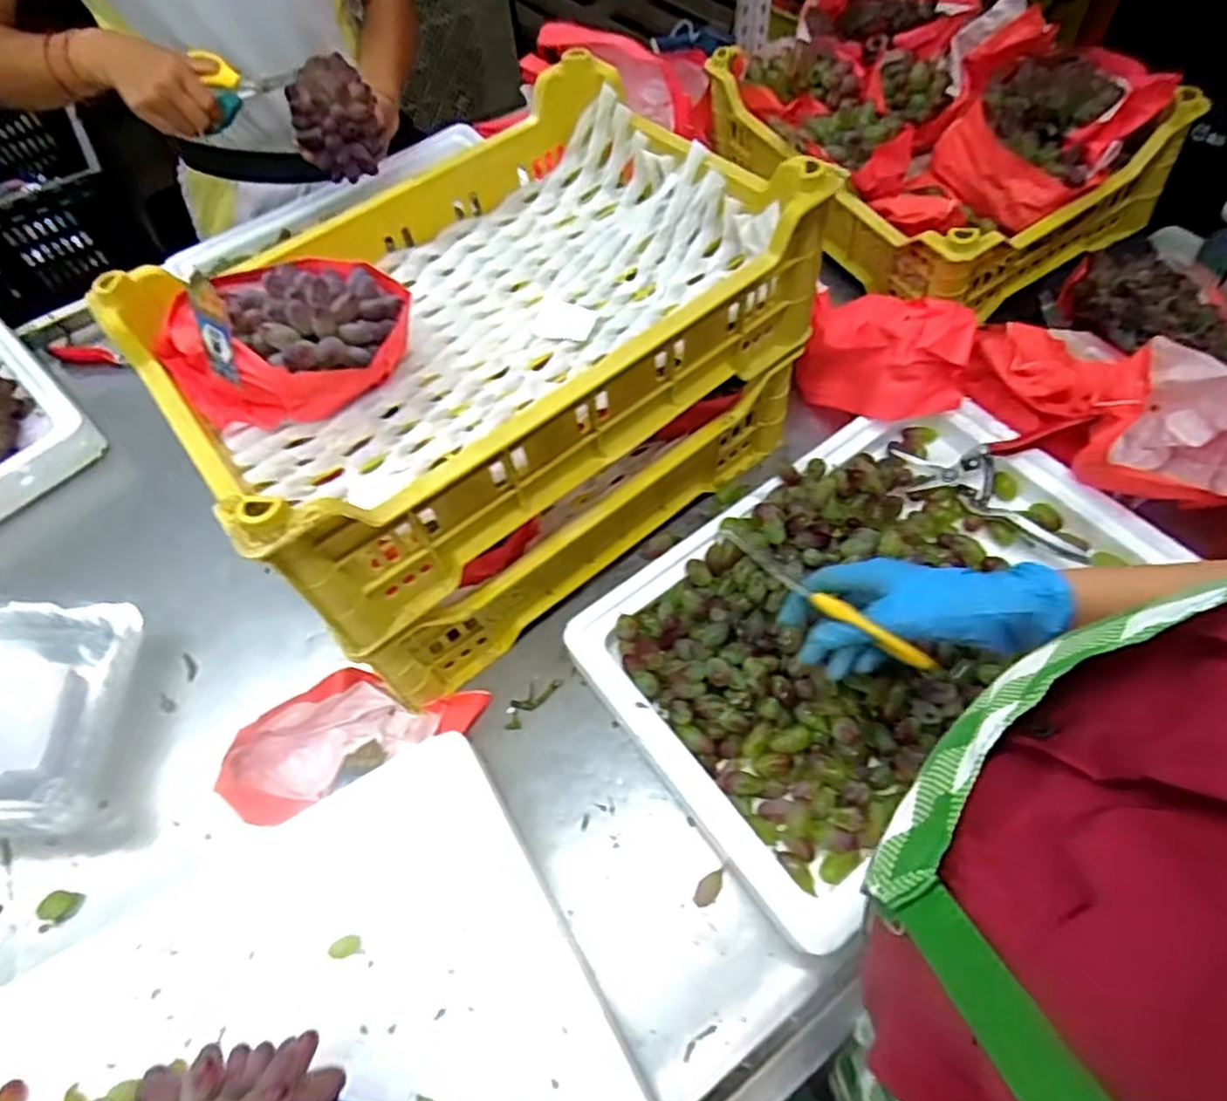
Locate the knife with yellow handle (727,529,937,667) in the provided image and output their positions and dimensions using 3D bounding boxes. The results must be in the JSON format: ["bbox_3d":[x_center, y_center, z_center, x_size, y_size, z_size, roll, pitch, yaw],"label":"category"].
[{"bbox_3d":[0.138,0.032,0.456,0.158,0.021,0.009,36,68,23],"label":"knife with yellow handle"}]

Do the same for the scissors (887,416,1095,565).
[{"bbox_3d":[0.342,-0.065,0.623,0.158,0.047,0.116,7,60,9],"label":"scissors"}]

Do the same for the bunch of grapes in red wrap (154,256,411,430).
[{"bbox_3d":[-0.251,-0.165,0.512,0.186,0.098,0.107,-7,59,0],"label":"bunch of grapes in red wrap"}]

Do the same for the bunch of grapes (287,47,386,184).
[{"bbox_3d":[-0.303,-0.464,0.742,0.082,0.095,0.072,-29,61,-13],"label":"bunch of grapes"}]

